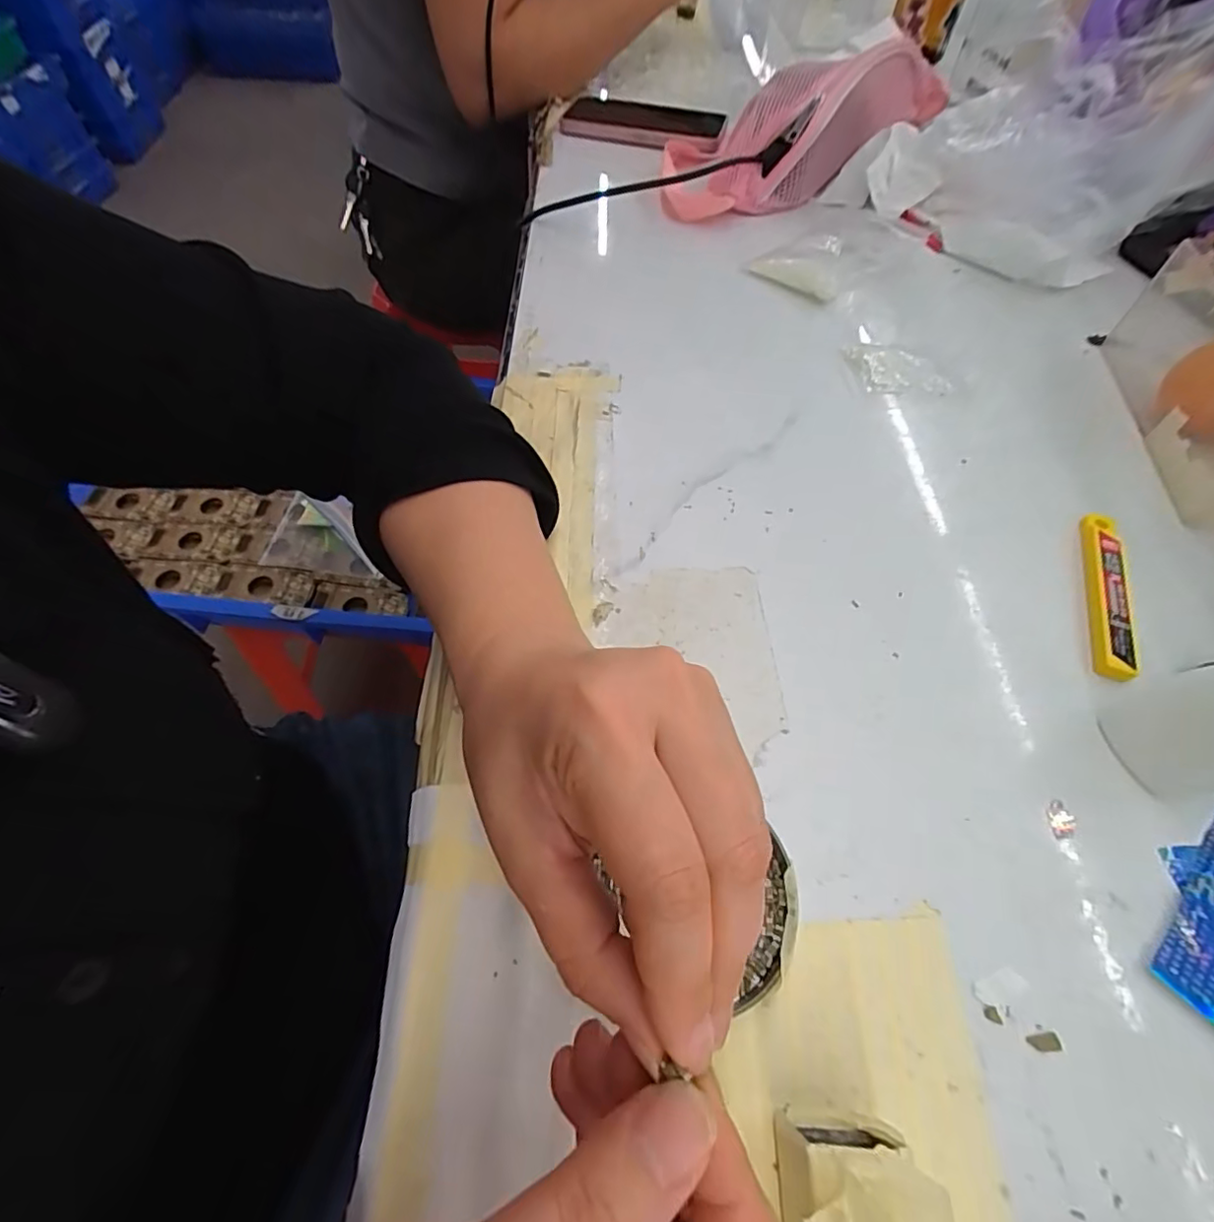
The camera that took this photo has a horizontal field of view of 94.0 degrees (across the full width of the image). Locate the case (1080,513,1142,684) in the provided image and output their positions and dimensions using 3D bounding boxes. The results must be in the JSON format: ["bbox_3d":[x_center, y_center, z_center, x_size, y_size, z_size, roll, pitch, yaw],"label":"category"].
[{"bbox_3d":[0.256,-0.010,0.291,0.018,0.009,0.102,17,60,9],"label":"case"}]

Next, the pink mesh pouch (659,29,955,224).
[{"bbox_3d":[0.194,-0.418,0.493,0.329,0.085,0.058,-27,64,-18],"label":"pink mesh pouch"}]

